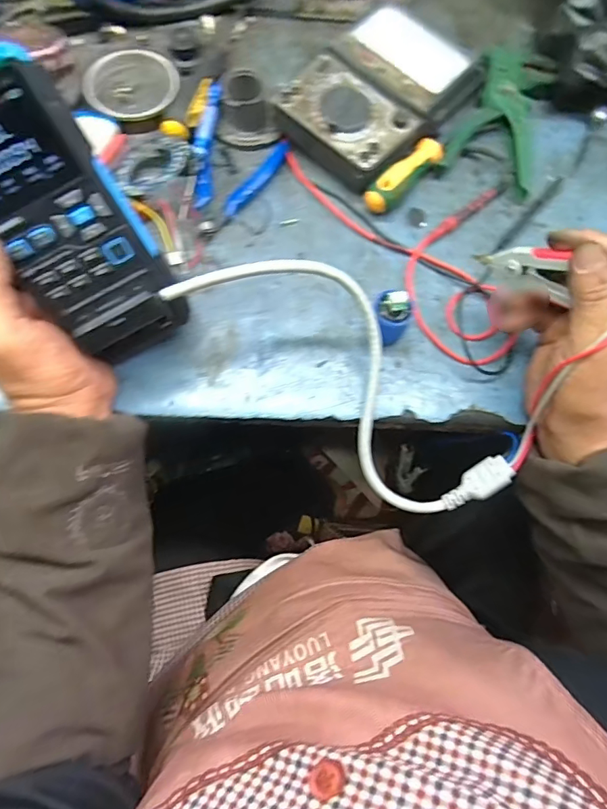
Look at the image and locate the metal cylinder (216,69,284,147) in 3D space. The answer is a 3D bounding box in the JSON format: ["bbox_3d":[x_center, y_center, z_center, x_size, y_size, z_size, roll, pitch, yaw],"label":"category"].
[{"bbox_3d":[-0.050,-0.265,0.436,0.055,0.037,0.051,-2,73,-3],"label":"metal cylinder"}]

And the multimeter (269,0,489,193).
[{"bbox_3d":[0.073,-0.288,0.447,0.119,0.045,0.200,40,76,9],"label":"multimeter"}]

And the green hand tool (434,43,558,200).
[{"bbox_3d":[0.187,-0.276,0.457,0.079,0.025,0.165,19,73,3],"label":"green hand tool"}]

